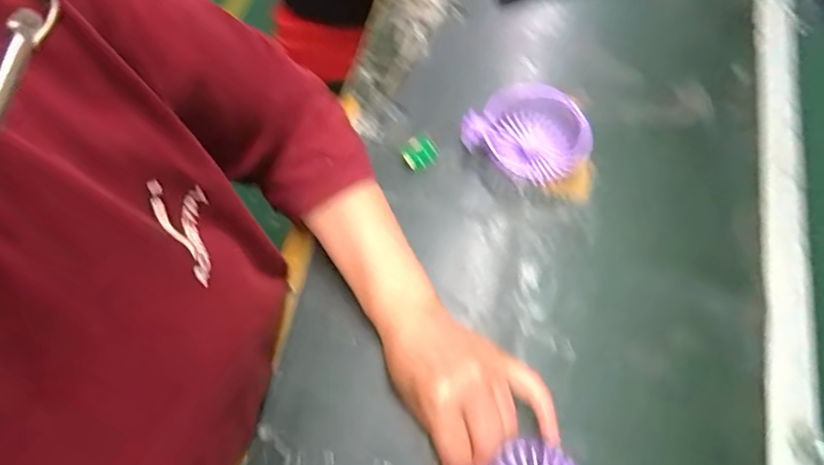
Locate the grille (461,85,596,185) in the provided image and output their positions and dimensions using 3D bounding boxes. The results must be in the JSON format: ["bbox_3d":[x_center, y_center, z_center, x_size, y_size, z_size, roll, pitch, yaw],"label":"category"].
[{"bbox_3d":[0.110,-0.091,0.483,0.109,0.035,0.086,30,70,12],"label":"grille"}]

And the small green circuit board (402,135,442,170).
[{"bbox_3d":[0.008,-0.075,0.486,0.032,0.015,0.028,-41,73,-16],"label":"small green circuit board"}]

